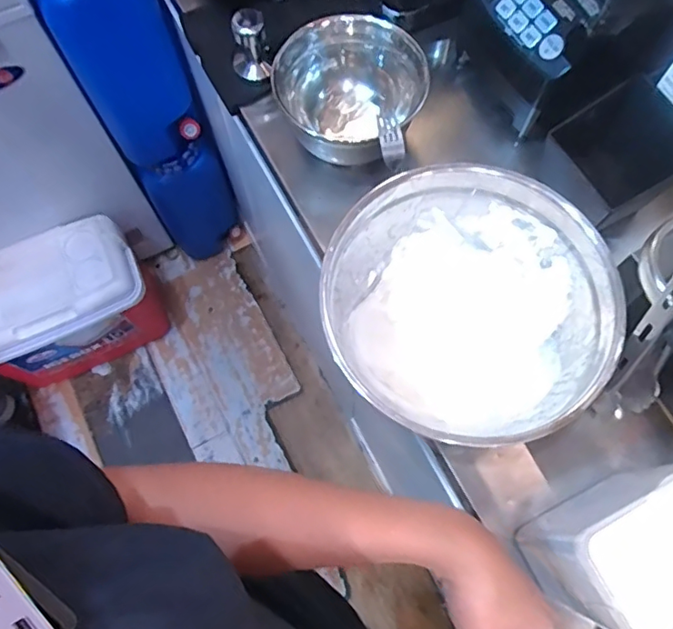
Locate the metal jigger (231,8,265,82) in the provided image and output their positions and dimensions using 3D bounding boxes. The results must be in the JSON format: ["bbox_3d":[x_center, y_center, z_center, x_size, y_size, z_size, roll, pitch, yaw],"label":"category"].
[{"bbox_3d":[-0.109,-0.336,0.682,0.047,0.082,0.046,-12,70,-4],"label":"metal jigger"}]

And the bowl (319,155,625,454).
[{"bbox_3d":[0.118,-0.008,0.526,0.249,0.120,0.229,17,71,6],"label":"bowl"}]

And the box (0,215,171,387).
[{"bbox_3d":[-0.595,-0.015,1.259,0.344,0.312,0.230,-28,72,-9],"label":"box"}]

